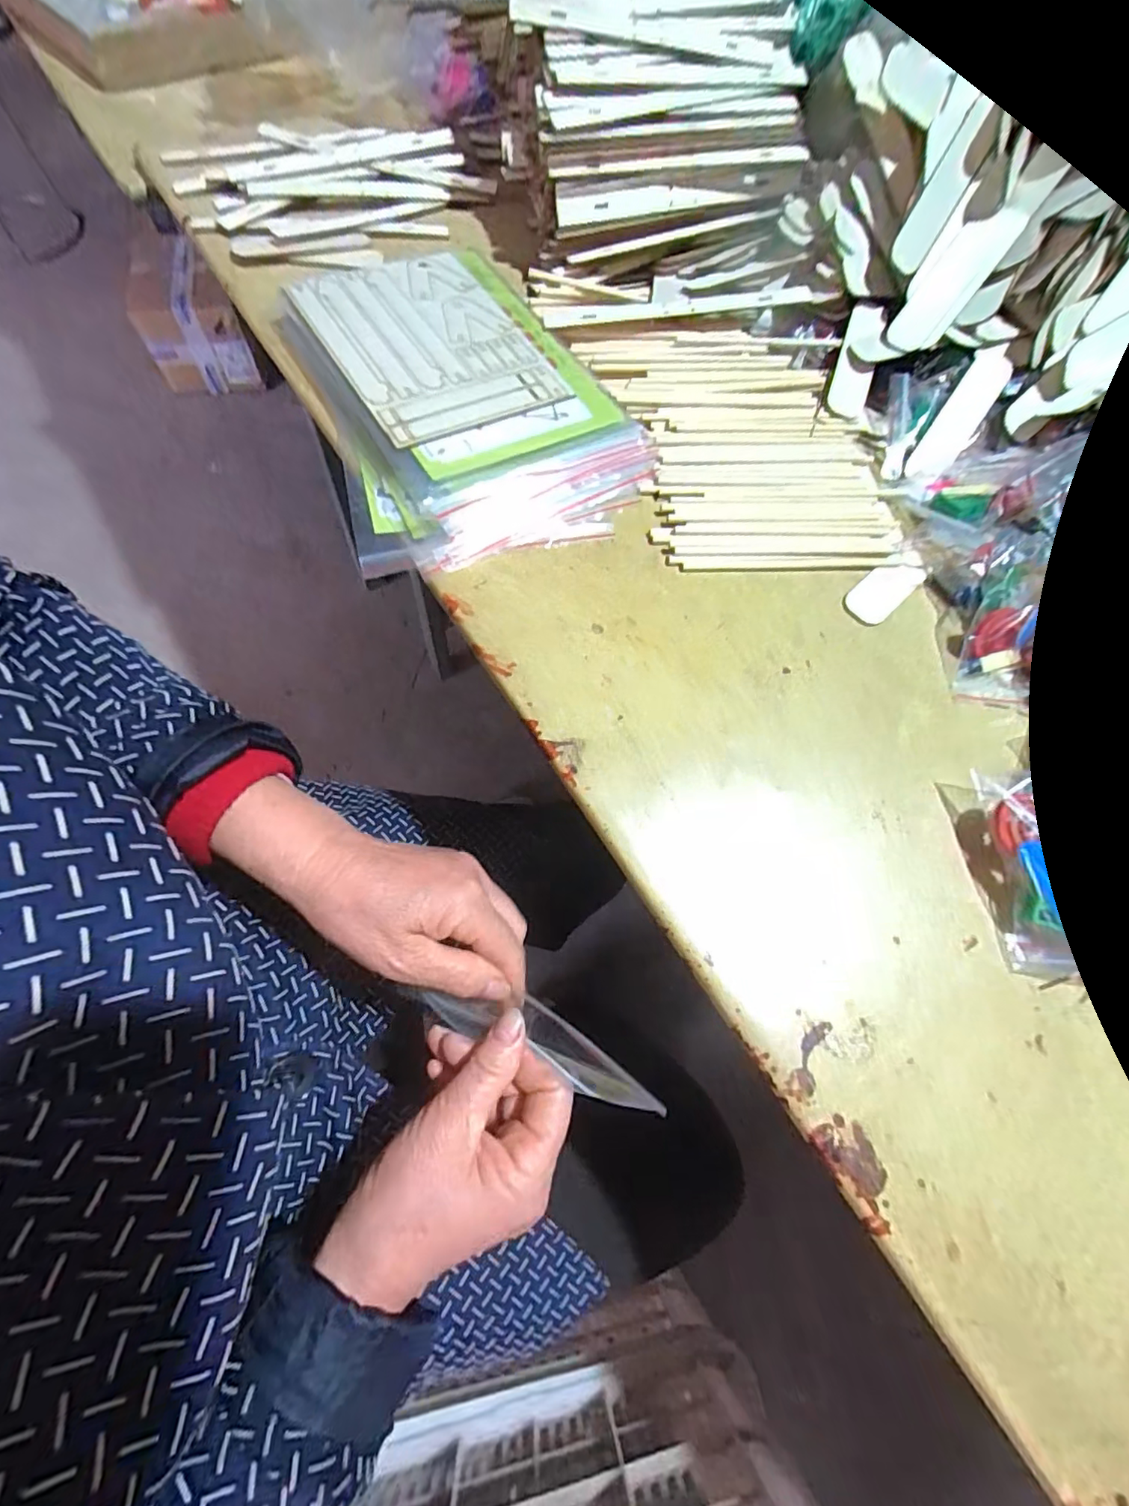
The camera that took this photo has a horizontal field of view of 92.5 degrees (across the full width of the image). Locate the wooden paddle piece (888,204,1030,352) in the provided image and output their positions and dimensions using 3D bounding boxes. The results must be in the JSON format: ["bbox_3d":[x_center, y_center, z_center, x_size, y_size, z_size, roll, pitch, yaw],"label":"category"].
[{"bbox_3d":[0.284,-0.344,0.393,0.036,0.004,0.108,37,99,3],"label":"wooden paddle piece"}]

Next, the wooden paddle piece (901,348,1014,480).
[{"bbox_3d":[0.289,-0.246,0.393,0.029,0.008,0.123,35,87,10],"label":"wooden paddle piece"}]

